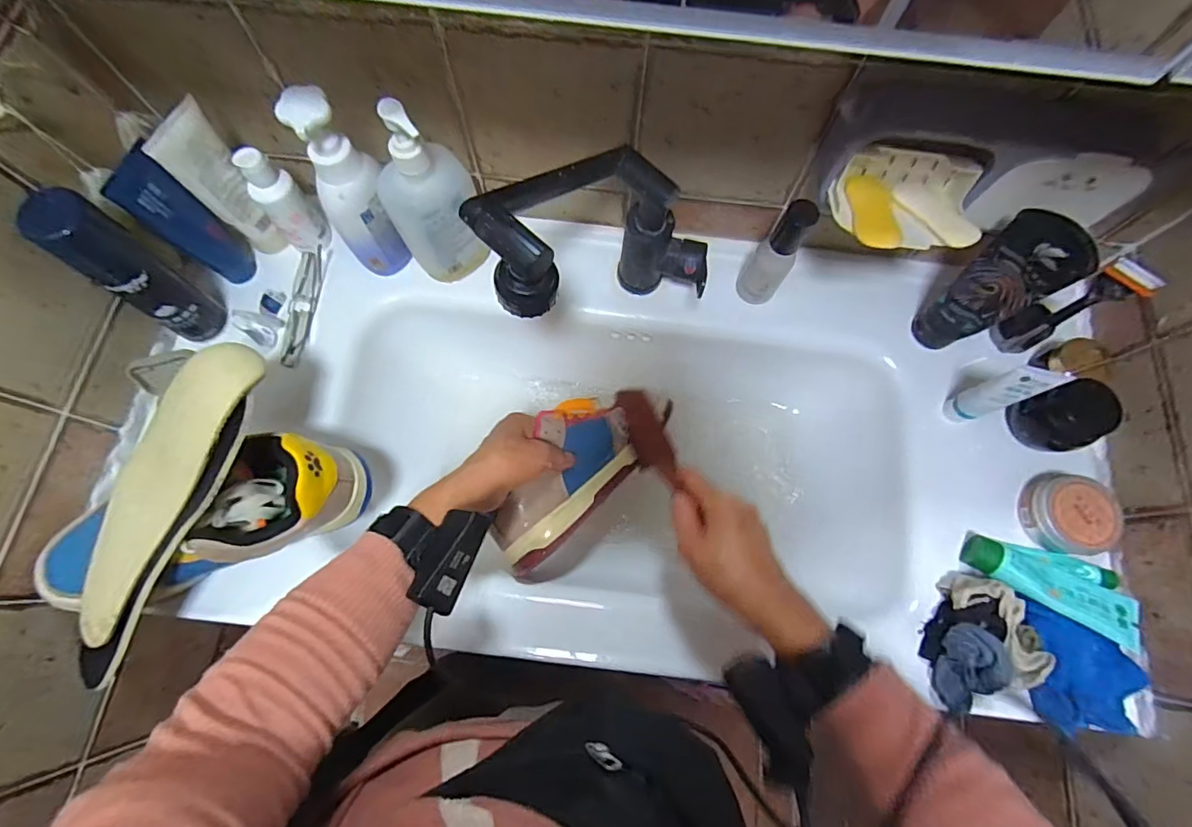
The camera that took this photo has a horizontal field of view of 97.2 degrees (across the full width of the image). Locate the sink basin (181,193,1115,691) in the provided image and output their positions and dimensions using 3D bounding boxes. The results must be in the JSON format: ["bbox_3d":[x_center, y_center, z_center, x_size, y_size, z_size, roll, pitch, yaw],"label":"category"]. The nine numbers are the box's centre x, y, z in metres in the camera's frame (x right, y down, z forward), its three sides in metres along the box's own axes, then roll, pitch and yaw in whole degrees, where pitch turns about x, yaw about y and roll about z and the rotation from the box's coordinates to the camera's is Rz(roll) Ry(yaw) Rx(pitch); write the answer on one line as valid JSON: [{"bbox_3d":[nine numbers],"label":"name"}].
[{"bbox_3d":[0.056,0.040,0.628,0.797,0.157,0.450,5,73,0],"label":"sink basin"}]

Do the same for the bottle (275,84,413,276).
[{"bbox_3d":[-0.235,-0.210,0.509,0.064,0.199,0.045,-27,76,-9],"label":"bottle"}]

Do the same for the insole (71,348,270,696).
[{"bbox_3d":[-0.356,0.077,0.427,0.093,0.030,0.282,25,89,6],"label":"insole"}]

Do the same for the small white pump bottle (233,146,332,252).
[{"bbox_3d":[-0.327,-0.223,0.554,0.045,0.115,0.040,-41,78,-12],"label":"small white pump bottle"}]

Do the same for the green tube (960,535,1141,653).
[{"bbox_3d":[0.431,0.168,0.501,0.145,0.032,0.045,24,74,6],"label":"green tube"}]

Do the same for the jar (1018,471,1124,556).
[{"bbox_3d":[0.472,0.101,0.521,0.073,0.038,0.075,0,73,-1],"label":"jar"}]

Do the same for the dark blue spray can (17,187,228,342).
[{"bbox_3d":[-0.431,-0.133,0.495,0.052,0.191,0.053,0,73,-1],"label":"dark blue spray can"}]

